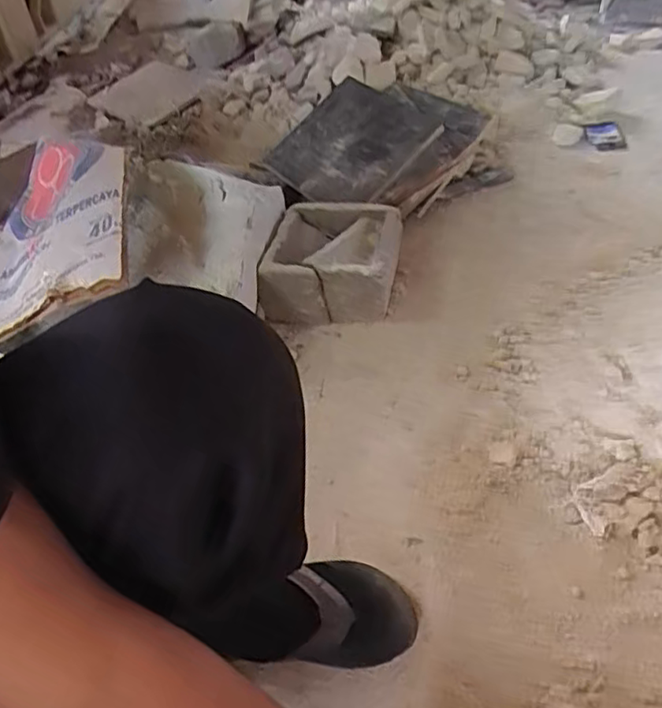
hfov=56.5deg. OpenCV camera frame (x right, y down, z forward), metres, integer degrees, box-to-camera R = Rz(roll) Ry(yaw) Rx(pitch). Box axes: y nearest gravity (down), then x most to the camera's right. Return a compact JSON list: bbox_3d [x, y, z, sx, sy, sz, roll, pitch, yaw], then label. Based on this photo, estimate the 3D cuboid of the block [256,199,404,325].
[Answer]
[{"bbox_3d":[0.006,-0.141,0.954,0.187,0.102,0.197,10,51,9],"label":"block"}]

